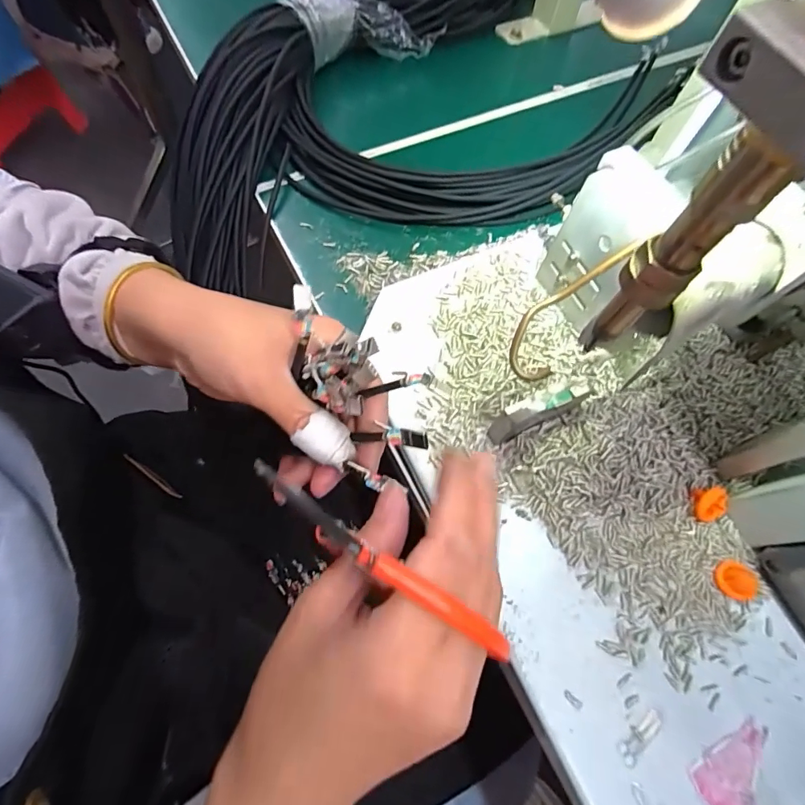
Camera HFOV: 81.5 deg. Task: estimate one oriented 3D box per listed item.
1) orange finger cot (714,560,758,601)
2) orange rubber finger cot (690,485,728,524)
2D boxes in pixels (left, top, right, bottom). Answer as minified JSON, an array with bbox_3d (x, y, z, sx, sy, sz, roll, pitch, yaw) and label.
[{"bbox_3d":[0.175,0.093,0.247,0.016,0.010,0.018,13,68,2],"label":"orange finger cot"},{"bbox_3d":[0.171,0.056,0.262,0.017,0.011,0.022,-6,102,0],"label":"orange rubber finger cot"}]

